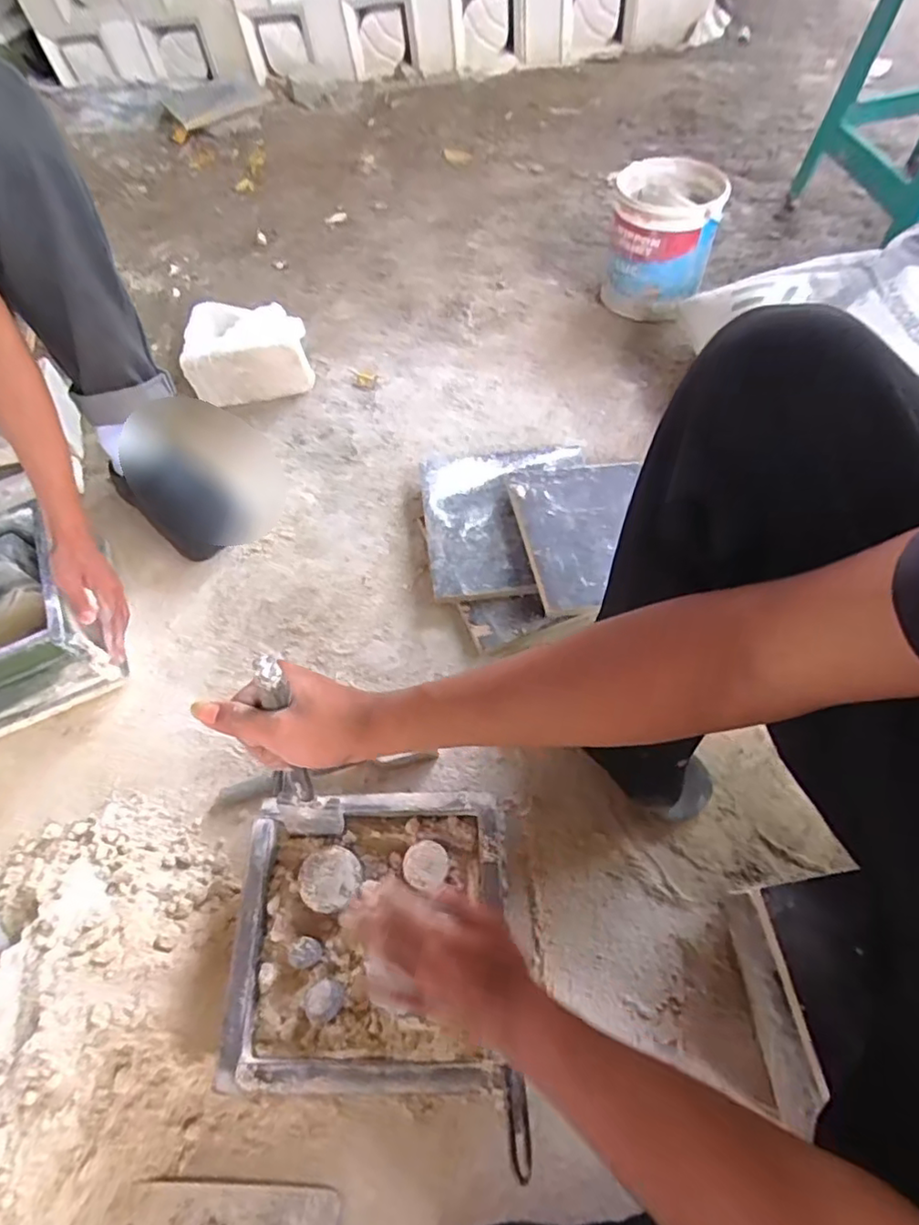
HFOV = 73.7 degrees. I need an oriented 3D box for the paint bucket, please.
[{"bbox_3d":[0.355,-0.662,1.087,0.179,0.179,0.211,9,62,7],"label":"paint bucket"}]

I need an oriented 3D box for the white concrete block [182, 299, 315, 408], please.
[{"bbox_3d":[-0.360,-0.441,1.052,0.196,0.108,0.140,-11,62,-4],"label":"white concrete block"}]

